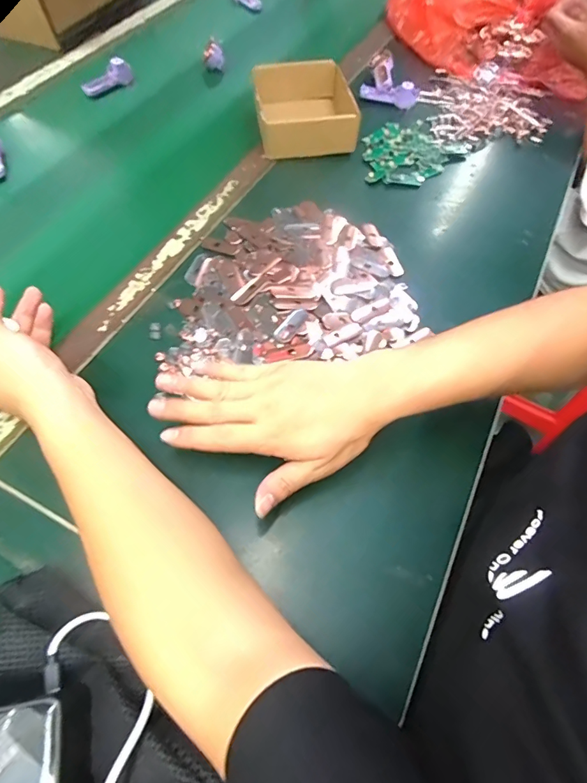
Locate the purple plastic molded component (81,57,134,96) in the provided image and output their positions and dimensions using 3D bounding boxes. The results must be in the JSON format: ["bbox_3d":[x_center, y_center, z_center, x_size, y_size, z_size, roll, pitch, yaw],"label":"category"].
[{"bbox_3d":[-0.316,-0.528,0.743,0.027,0.037,0.096,36,65,17],"label":"purple plastic molded component"}]

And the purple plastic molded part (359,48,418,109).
[{"bbox_3d":[0.168,-0.528,0.738,0.093,0.032,0.103,16,60,7],"label":"purple plastic molded part"}]

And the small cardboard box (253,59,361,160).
[{"bbox_3d":[0.017,-0.431,0.668,0.144,0.058,0.169,-4,60,-5],"label":"small cardboard box"}]

